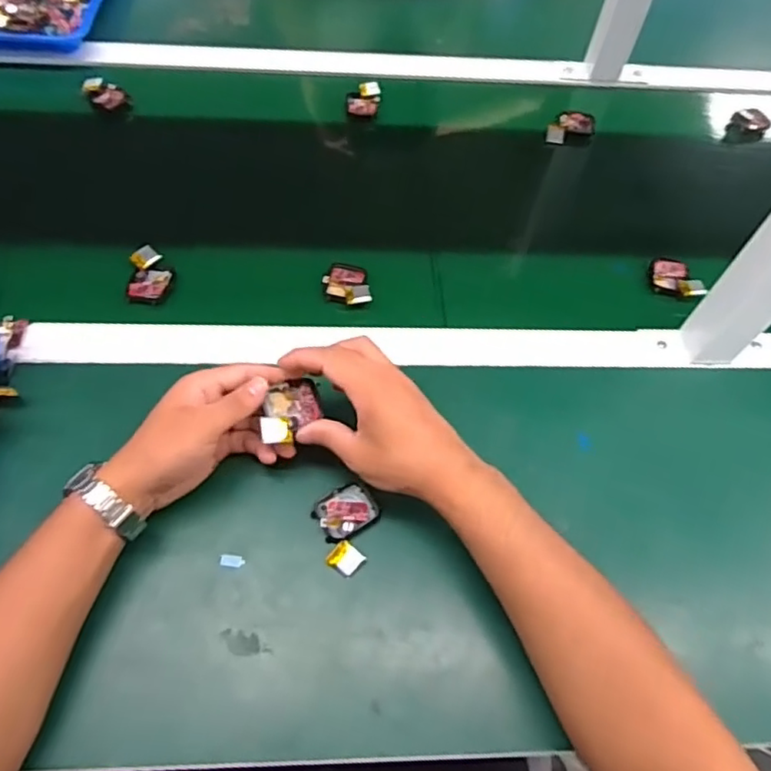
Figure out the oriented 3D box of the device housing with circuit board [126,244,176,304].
[{"bbox_3d":[-0.219,-0.104,0.568,0.037,0.019,0.063,-1,62,-4],"label":"device housing with circuit board"}]

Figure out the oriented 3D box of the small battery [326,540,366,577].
[{"bbox_3d":[-0.029,0.127,0.440,0.022,0.004,0.020,38,66,16],"label":"small battery"}]

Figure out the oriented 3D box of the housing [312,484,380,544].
[{"bbox_3d":[-0.030,0.096,0.457,0.044,0.009,0.036,-30,67,-18],"label":"housing"}]

